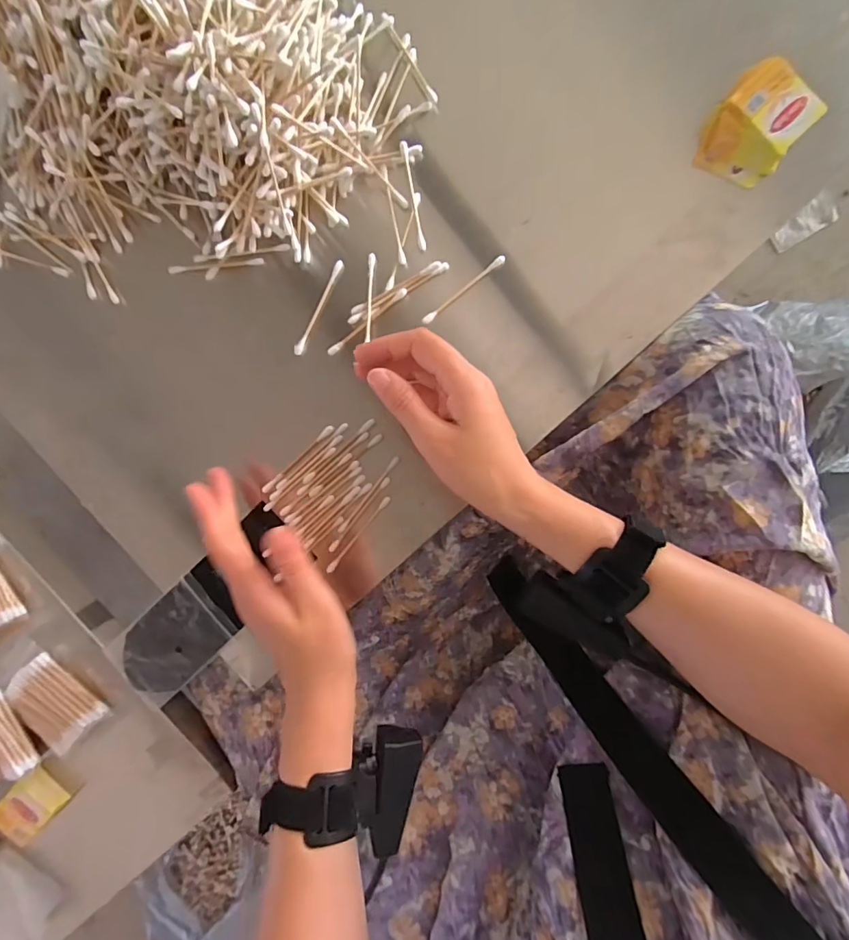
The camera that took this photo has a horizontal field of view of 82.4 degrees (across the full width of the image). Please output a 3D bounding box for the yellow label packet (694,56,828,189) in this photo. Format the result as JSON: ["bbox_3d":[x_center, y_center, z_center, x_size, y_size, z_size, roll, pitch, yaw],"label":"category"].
[{"bbox_3d":[0.220,-0.228,0.321,0.054,0.024,0.061,37,96,1],"label":"yellow label packet"}]

